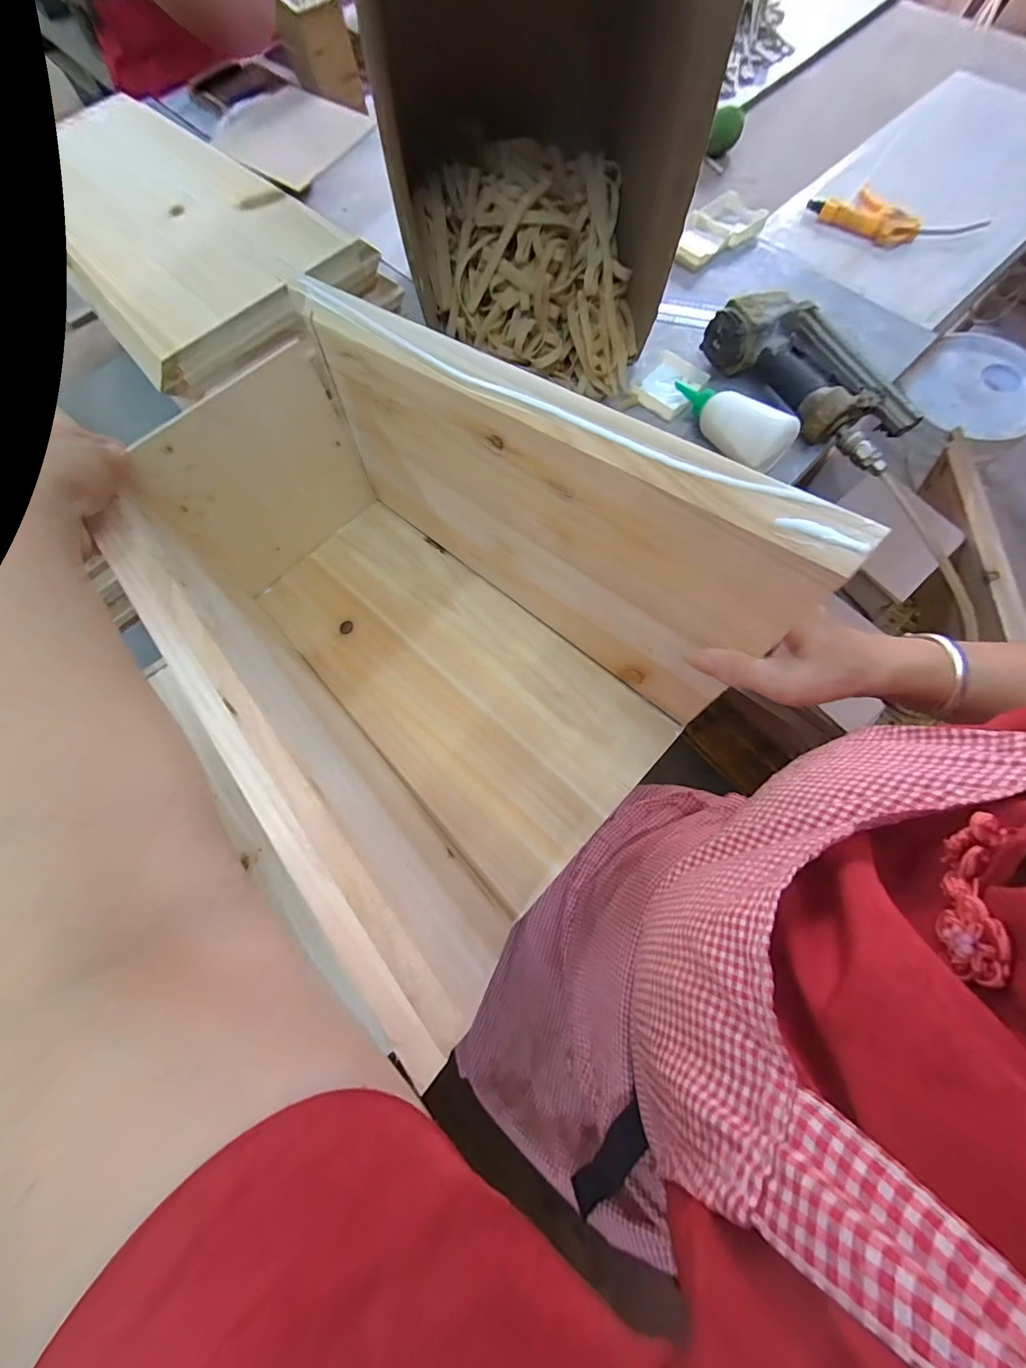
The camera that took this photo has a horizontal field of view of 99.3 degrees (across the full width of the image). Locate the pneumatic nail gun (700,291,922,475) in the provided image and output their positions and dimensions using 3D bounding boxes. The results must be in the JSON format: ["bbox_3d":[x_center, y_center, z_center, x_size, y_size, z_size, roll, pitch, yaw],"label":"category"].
[{"bbox_3d":[0.372,-0.372,0.523,0.151,0.067,0.252,-33,76,-8],"label":"pneumatic nail gun"}]

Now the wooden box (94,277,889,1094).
[{"bbox_3d":[-0.072,-0.060,0.333,0.420,0.237,0.280,41,78,12],"label":"wooden box"}]

